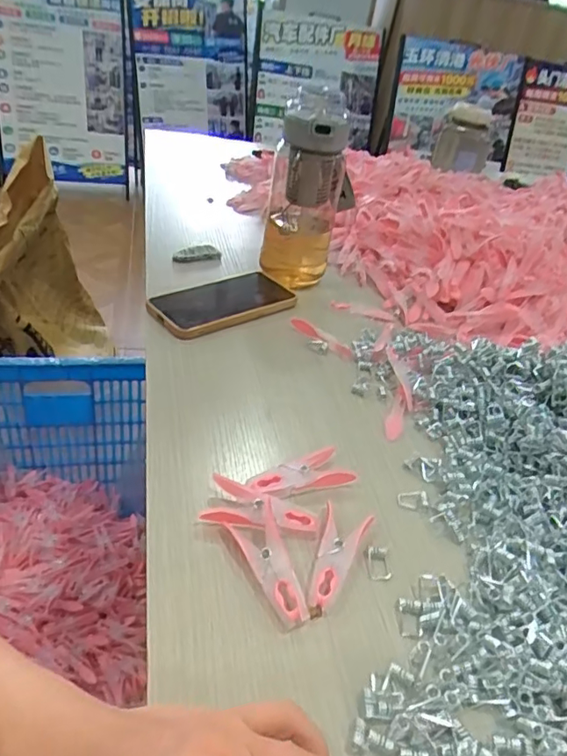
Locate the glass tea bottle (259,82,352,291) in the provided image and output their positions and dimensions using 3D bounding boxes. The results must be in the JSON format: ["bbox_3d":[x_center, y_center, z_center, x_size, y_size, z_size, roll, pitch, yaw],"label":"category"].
[{"bbox_3d":[0.023,-0.208,0.614,0.075,0.199,0.070,9,35,-2],"label":"glass tea bottle"}]

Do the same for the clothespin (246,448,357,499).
[{"bbox_3d":[0.012,0.075,0.398,0.077,0.016,0.031,-12,41,-28],"label":"clothespin"}]

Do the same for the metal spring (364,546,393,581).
[{"bbox_3d":[0.063,0.121,0.356,0.017,0.005,0.023,3,36,-11],"label":"metal spring"}]

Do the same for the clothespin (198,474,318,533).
[{"bbox_3d":[-0.015,0.088,0.369,0.075,0.015,0.031,11,35,0],"label":"clothespin"}]

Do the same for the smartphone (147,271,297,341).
[{"bbox_3d":[-0.066,-0.084,0.589,0.156,0.015,0.083,-22,46,-37],"label":"smartphone"}]

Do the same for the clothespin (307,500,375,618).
[{"bbox_3d":[0.033,0.116,0.348,0.029,0.016,0.076,18,36,11],"label":"clothespin"}]

